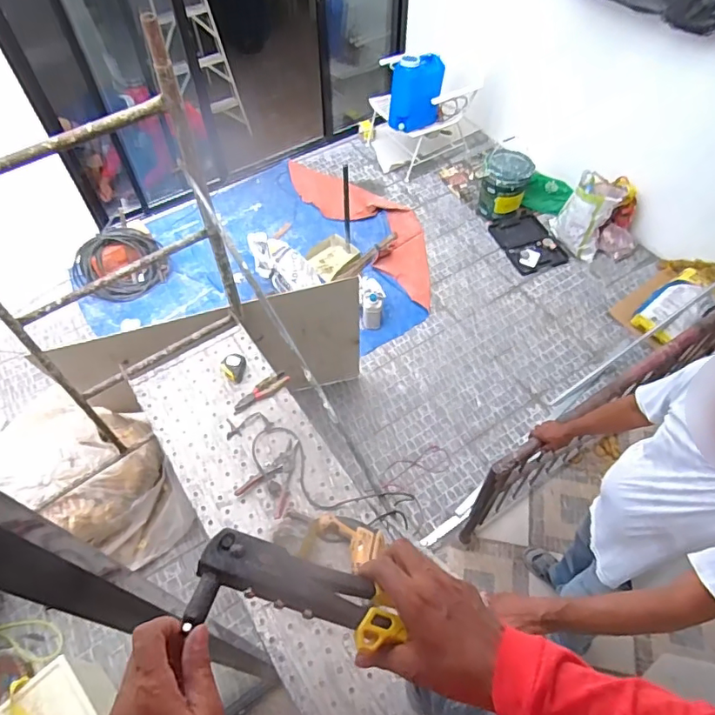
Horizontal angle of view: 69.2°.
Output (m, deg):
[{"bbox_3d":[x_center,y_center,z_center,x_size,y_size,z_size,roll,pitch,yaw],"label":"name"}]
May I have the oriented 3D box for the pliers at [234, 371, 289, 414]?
[{"bbox_3d":[-0.314,0.113,1.676,0.200,0.029,0.044,-34,58,2],"label":"pliers"}]

